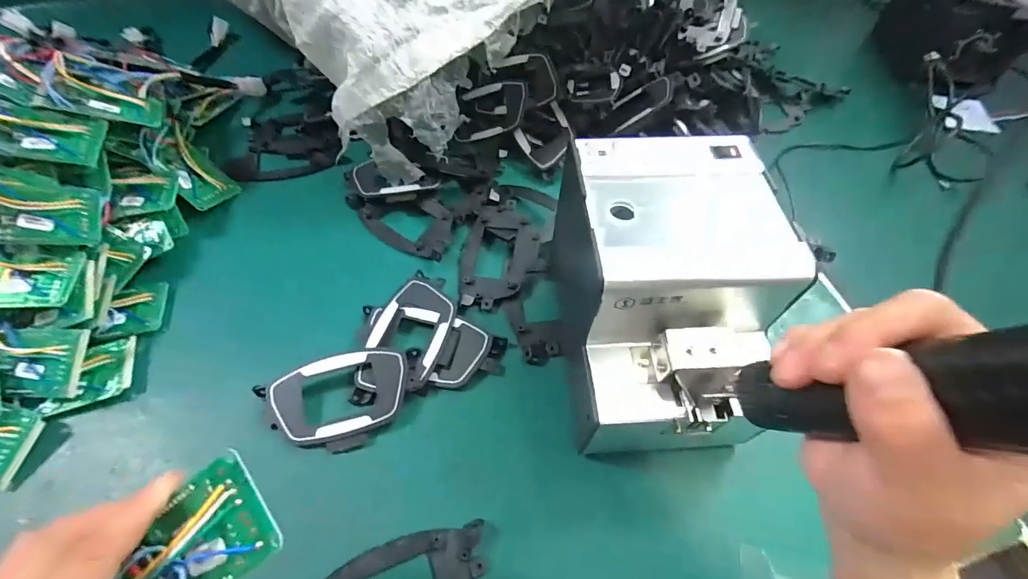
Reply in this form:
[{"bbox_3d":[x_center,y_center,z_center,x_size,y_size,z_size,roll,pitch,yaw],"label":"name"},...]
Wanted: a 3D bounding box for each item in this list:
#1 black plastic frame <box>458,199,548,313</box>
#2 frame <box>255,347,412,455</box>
[{"bbox_3d":[-0.011,-0.035,0.415,0.075,0.013,0.111,-1,58,-3],"label":"black plastic frame"},{"bbox_3d":[-0.132,0.081,0.332,0.106,0.016,0.068,-16,60,-12],"label":"frame"}]

